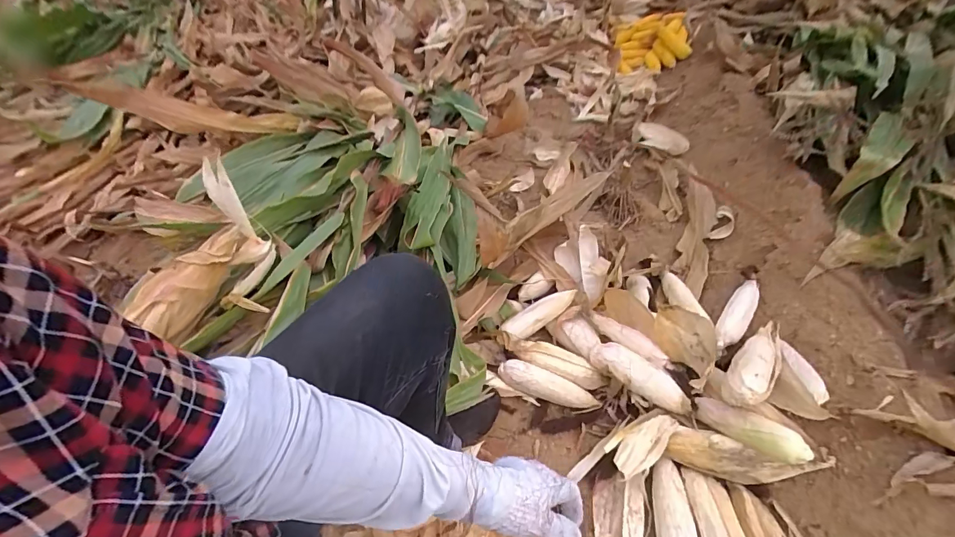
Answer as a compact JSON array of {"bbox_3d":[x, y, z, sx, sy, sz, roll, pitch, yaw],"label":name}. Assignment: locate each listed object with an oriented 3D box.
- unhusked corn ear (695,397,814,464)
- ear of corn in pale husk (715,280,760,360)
[{"bbox_3d":[0.455,0.268,0.705,0.047,0.057,0.184,-28,18,-20],"label":"unhusked corn ear"},{"bbox_3d":[0.554,0.103,0.887,0.050,0.038,0.203,32,57,28],"label":"ear of corn in pale husk"}]

